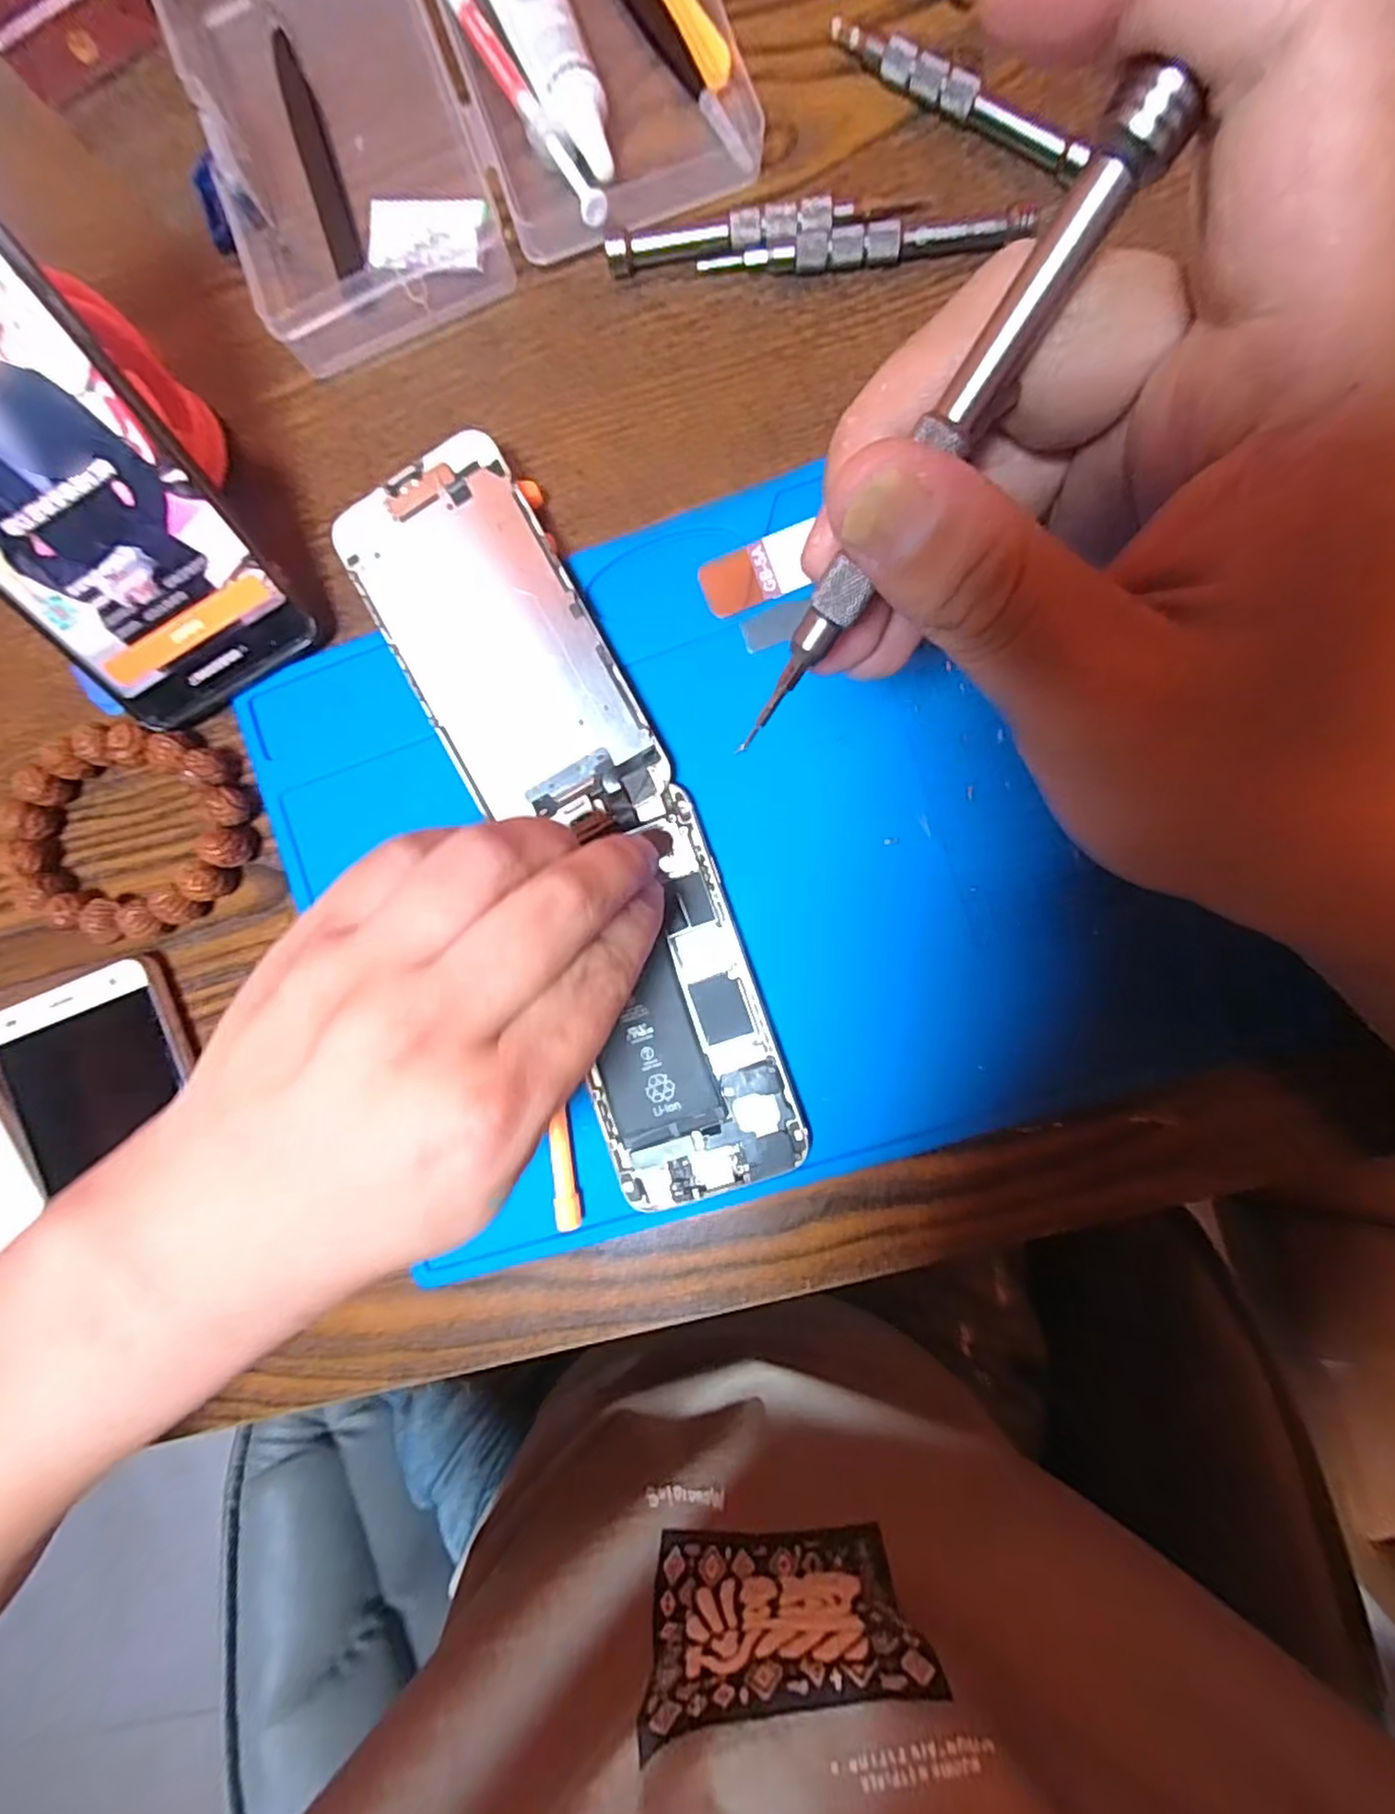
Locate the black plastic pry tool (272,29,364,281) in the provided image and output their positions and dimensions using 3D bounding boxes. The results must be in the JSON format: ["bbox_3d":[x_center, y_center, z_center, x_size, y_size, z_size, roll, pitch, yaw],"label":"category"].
[{"bbox_3d":[-0.134,-0.264,0.241,0.010,0.004,0.088,-17,90,6],"label":"black plastic pry tool"}]

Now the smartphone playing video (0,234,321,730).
[{"bbox_3d":[-0.198,-0.133,0.195,0.074,0.007,0.162,-28,128,6],"label":"smartphone playing video"}]

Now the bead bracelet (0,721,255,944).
[{"bbox_3d":[-0.209,-0.026,0.250,0.091,0.016,0.073,-17,90,6],"label":"bead bracelet"}]

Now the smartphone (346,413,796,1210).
[{"bbox_3d":[-0.039,-0.027,0.230,0.070,0.006,0.258,-24,91,6],"label":"smartphone"}]

